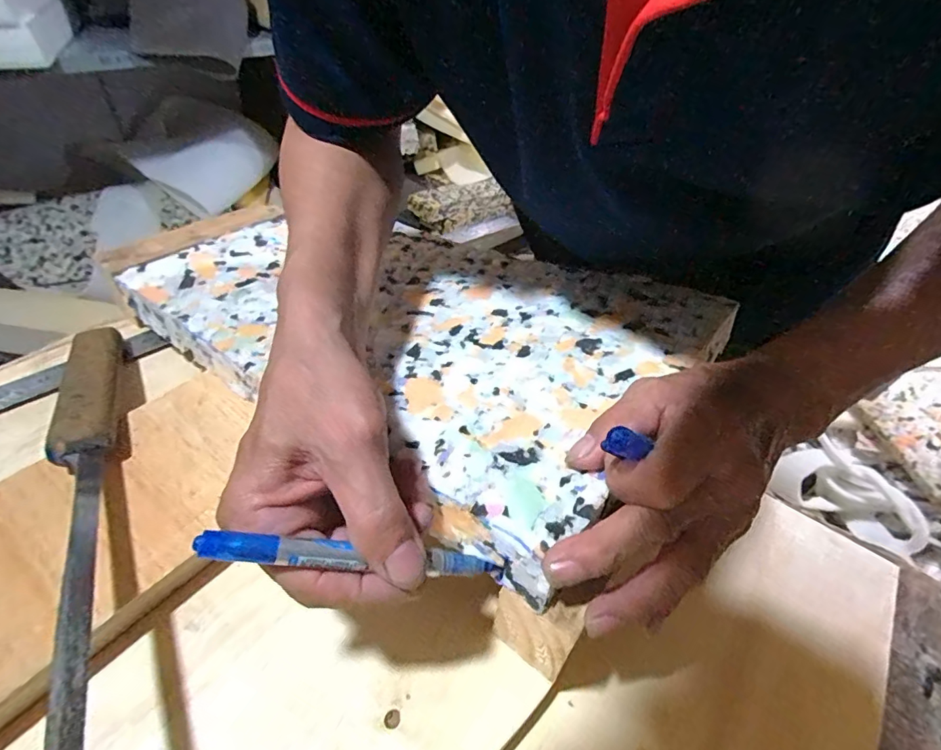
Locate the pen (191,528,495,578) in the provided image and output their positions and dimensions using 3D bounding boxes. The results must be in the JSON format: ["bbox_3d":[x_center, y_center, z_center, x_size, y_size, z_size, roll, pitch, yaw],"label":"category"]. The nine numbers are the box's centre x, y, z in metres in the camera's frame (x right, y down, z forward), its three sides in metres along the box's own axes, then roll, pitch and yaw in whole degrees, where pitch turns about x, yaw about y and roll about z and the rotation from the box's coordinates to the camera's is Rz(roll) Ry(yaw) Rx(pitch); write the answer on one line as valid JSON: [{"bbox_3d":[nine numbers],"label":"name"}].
[{"bbox_3d":[-0.042,0.072,0.187,0.118,0.005,0.009,15,41,-23],"label":"pen"}]

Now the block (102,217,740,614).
[{"bbox_3d":[-0.049,-0.060,0.366,0.404,0.048,0.258,31,52,25],"label":"block"}]

